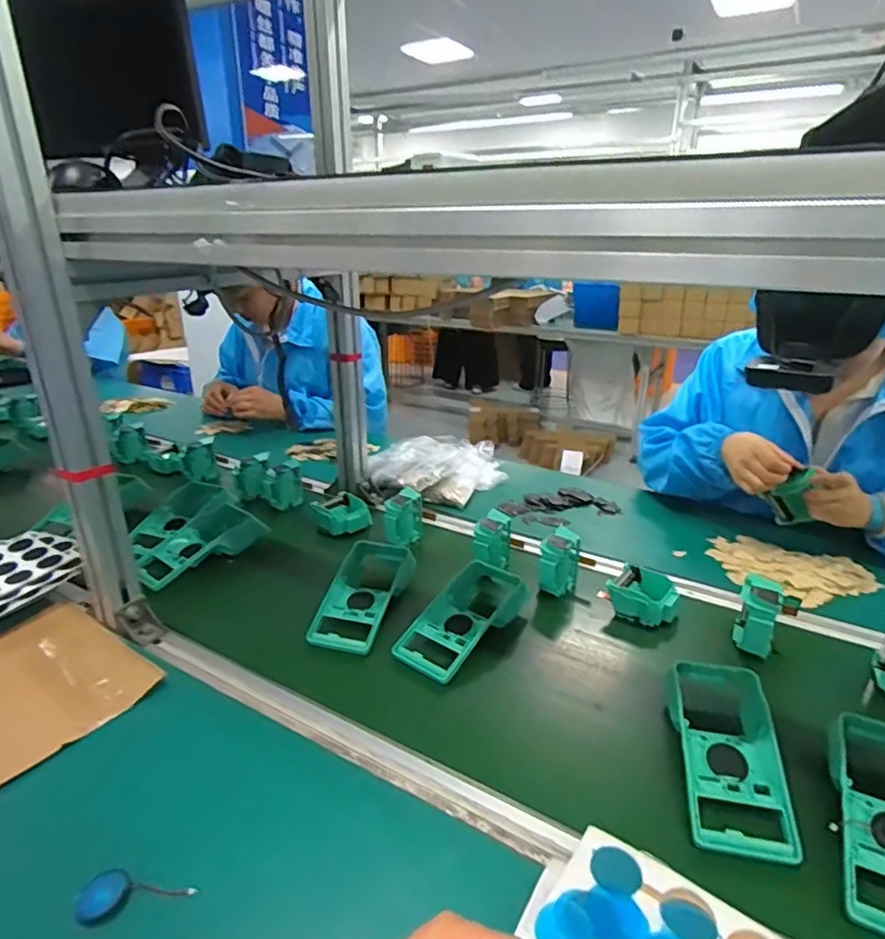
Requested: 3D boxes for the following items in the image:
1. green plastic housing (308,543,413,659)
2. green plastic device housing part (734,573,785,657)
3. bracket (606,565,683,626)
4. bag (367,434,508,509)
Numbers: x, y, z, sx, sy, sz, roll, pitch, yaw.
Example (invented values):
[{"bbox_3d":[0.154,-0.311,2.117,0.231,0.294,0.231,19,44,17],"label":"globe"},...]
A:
[{"bbox_3d":[-0.096,0.155,0.770,0.094,0.049,0.210,6,25,17],"label":"green plastic housing"},{"bbox_3d":[0.369,0.175,0.692,0.044,0.076,0.064,13,27,29],"label":"green plastic device housing part"},{"bbox_3d":[0.260,0.165,0.763,0.083,0.039,0.081,16,29,35],"label":"bracket"},{"bbox_3d":[-0.006,-0.005,1.104,0.263,0.088,0.198,-3,24,-4],"label":"bag"}]

